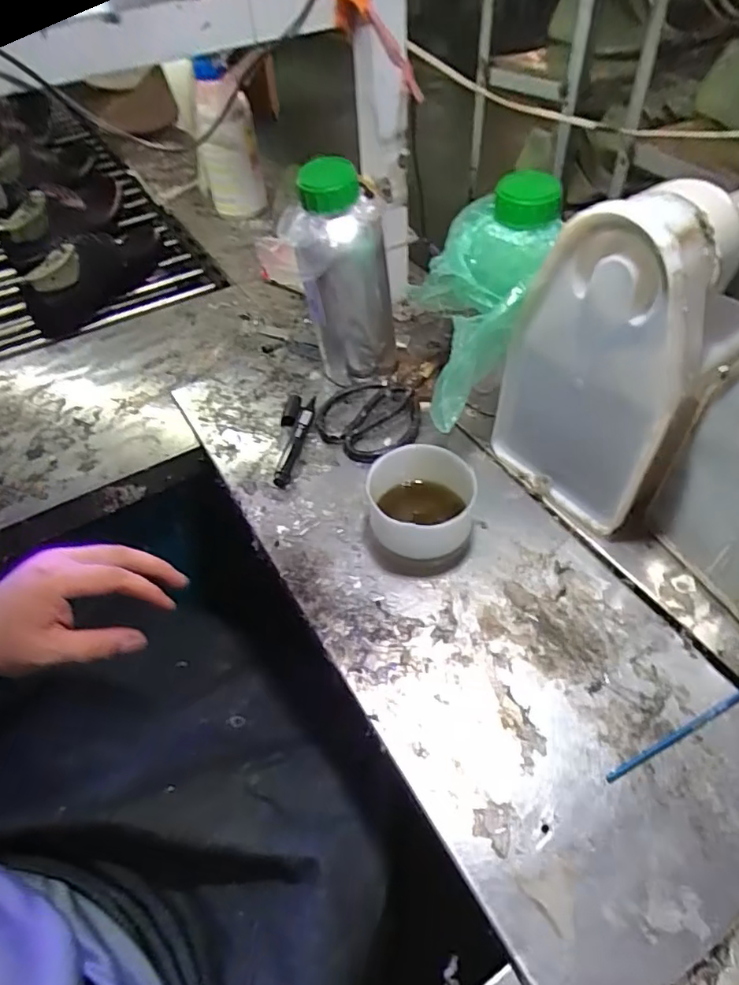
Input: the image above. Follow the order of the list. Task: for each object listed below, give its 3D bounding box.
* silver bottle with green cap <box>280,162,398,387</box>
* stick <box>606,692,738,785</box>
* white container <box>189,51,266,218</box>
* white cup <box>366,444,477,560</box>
[{"bbox_3d":[-0.026,-0.213,0.600,0.100,0.217,0.075,-9,51,-4],"label":"silver bottle with green cap"},{"bbox_3d":[0.216,0.166,0.402,0.129,0.004,0.006,-23,53,-15],"label":"stick"},{"bbox_3d":[-0.235,-0.576,0.957,0.092,0.217,0.082,-11,51,-6],"label":"white container"},{"bbox_3d":[0.044,0.014,0.506,0.084,0.064,0.092,-2,51,2],"label":"white cup"}]

